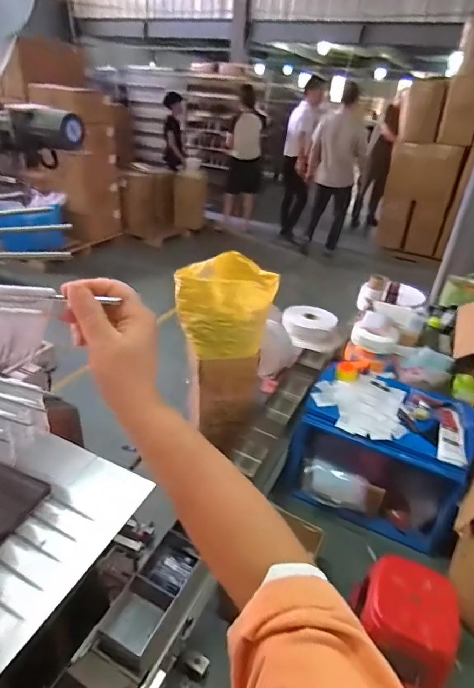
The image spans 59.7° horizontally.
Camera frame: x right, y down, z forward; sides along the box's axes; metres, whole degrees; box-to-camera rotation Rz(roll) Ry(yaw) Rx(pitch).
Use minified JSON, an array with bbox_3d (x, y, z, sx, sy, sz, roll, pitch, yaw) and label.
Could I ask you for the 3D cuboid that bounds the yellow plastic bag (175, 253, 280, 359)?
[{"bbox_3d":[-0.038,-0.178,1.754,0.394,0.296,0.401,10,32,10],"label":"yellow plastic bag"}]

